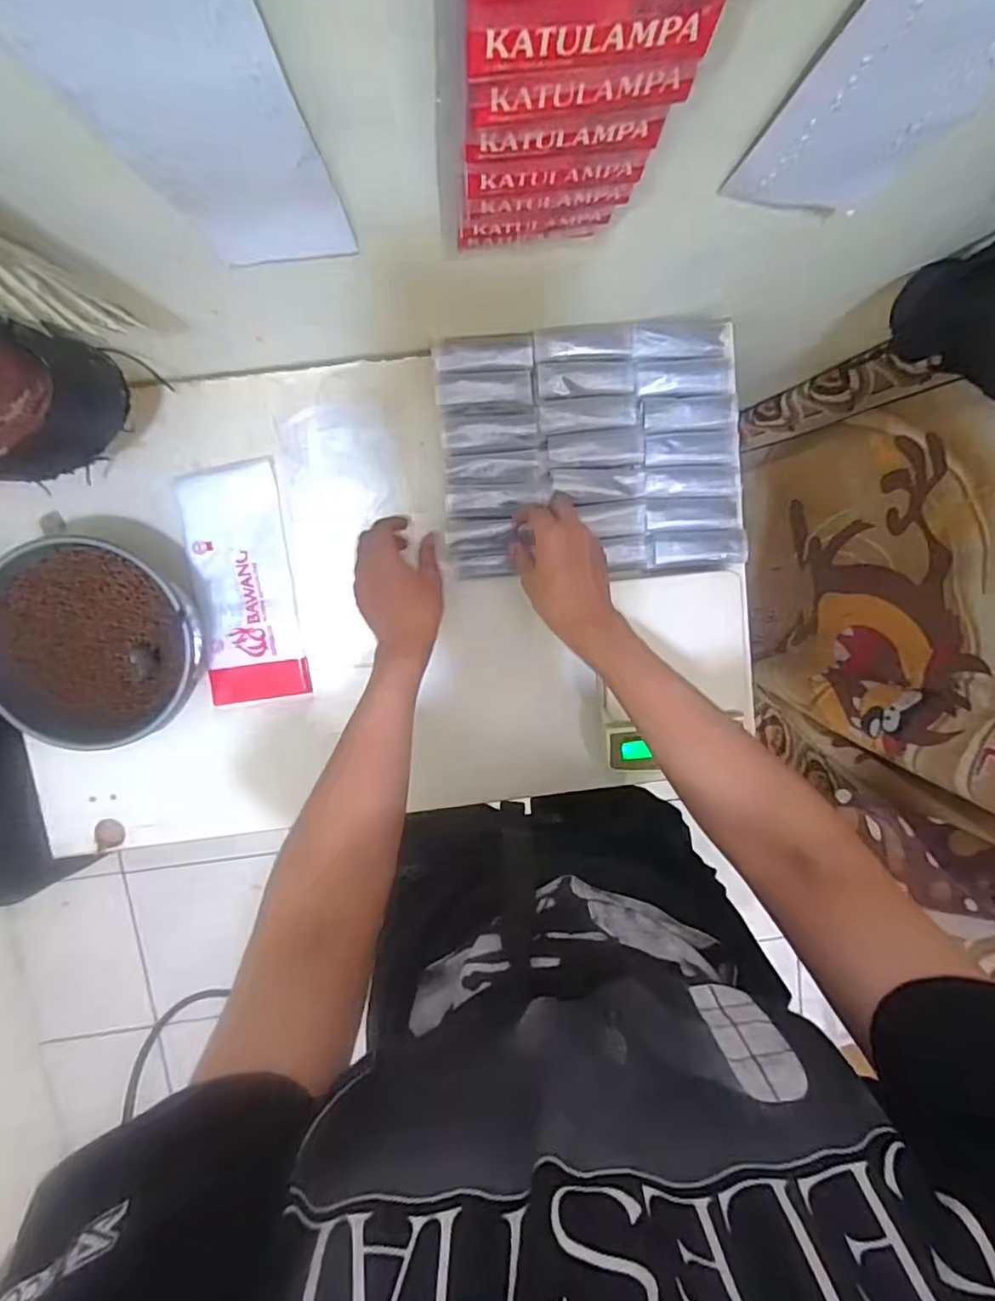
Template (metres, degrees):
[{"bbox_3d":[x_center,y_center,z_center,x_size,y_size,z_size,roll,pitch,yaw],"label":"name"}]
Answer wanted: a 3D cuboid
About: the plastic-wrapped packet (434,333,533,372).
[{"bbox_3d":[-0.013,-0.297,0.604,0.097,0.013,0.034,-5,98,-2],"label":"plastic-wrapped packet"}]

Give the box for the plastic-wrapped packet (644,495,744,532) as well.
[{"bbox_3d":[0.208,-0.145,0.637,0.100,0.009,0.034,-3,98,-2],"label":"plastic-wrapped packet"}]

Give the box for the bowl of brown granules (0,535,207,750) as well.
[{"bbox_3d":[-0.391,-0.010,0.609,0.201,0.096,0.196,0,98,-2],"label":"bowl of brown granules"}]

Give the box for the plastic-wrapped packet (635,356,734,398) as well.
[{"bbox_3d":[0.192,-0.281,0.620,0.100,0.007,0.037,-2,98,-2],"label":"plastic-wrapped packet"}]

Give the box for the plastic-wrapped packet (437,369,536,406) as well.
[{"bbox_3d":[-0.012,-0.265,0.611,0.095,0.009,0.033,-3,98,-2],"label":"plastic-wrapped packet"}]

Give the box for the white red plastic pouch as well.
[{"bbox_3d":[-0.272,-0.069,0.651,0.102,0.006,0.249,-7,98,-2],"label":"white red plastic pouch"}]

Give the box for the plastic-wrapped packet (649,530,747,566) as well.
[{"bbox_3d":[0.216,-0.110,0.647,0.098,0.014,0.035,-3,98,-2],"label":"plastic-wrapped packet"}]

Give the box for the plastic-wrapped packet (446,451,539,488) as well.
[{"bbox_3d":[-0.005,-0.188,0.628,0.094,0.005,0.032,-5,98,-2],"label":"plastic-wrapped packet"}]

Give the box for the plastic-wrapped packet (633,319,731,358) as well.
[{"bbox_3d":[0.189,-0.319,0.620,0.100,0.009,0.037,-4,98,-2],"label":"plastic-wrapped packet"}]

